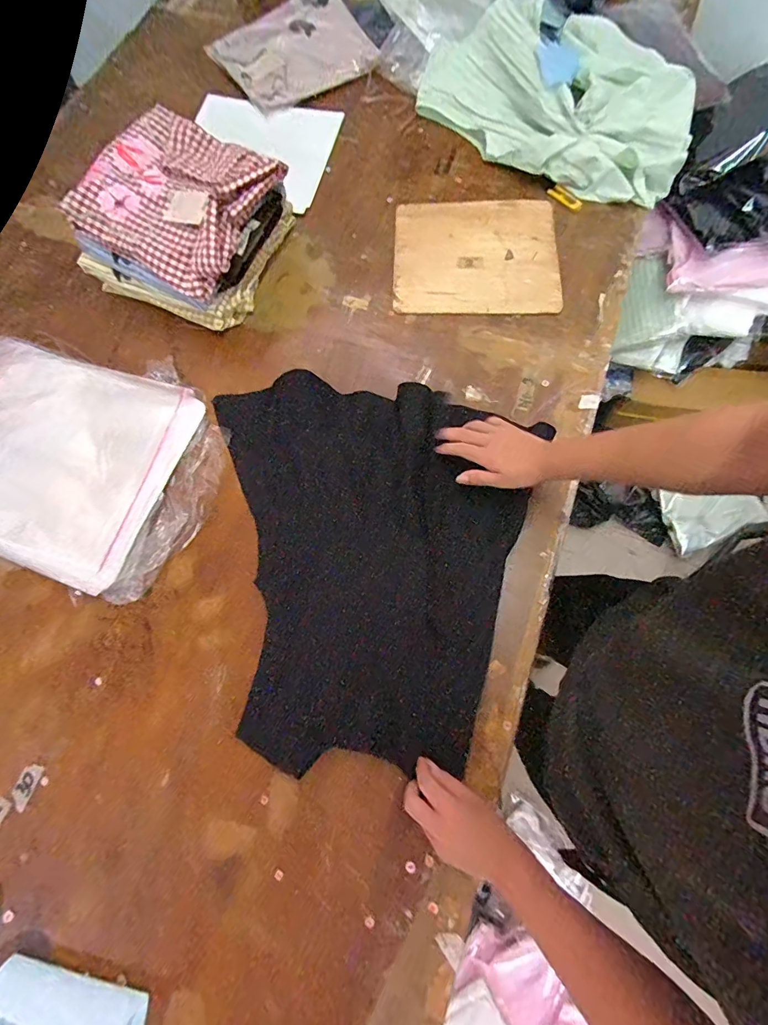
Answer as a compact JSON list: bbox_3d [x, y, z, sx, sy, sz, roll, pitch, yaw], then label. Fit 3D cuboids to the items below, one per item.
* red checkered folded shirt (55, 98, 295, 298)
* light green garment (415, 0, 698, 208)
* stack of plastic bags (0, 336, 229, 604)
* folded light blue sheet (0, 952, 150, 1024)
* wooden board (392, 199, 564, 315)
[{"bbox_3d":[-0.318,-0.495,0.666,0.273,0.057,0.255,31,76,11],"label":"red checkered folded shirt"},{"bbox_3d":[0.337,-0.799,0.807,0.524,0.116,0.335,32,76,8],"label":"light green garment"},{"bbox_3d":[-0.485,-0.092,0.642,0.484,0.045,0.344,23,75,6],"label":"stack of plastic bags"},{"bbox_3d":[-0.345,0.542,0.459,0.174,0.032,0.067,12,75,3],"label":"folded light blue sheet"},{"bbox_3d":[0.163,-0.460,0.761,0.290,0.014,0.247,3,74,1],"label":"wooden board"}]

